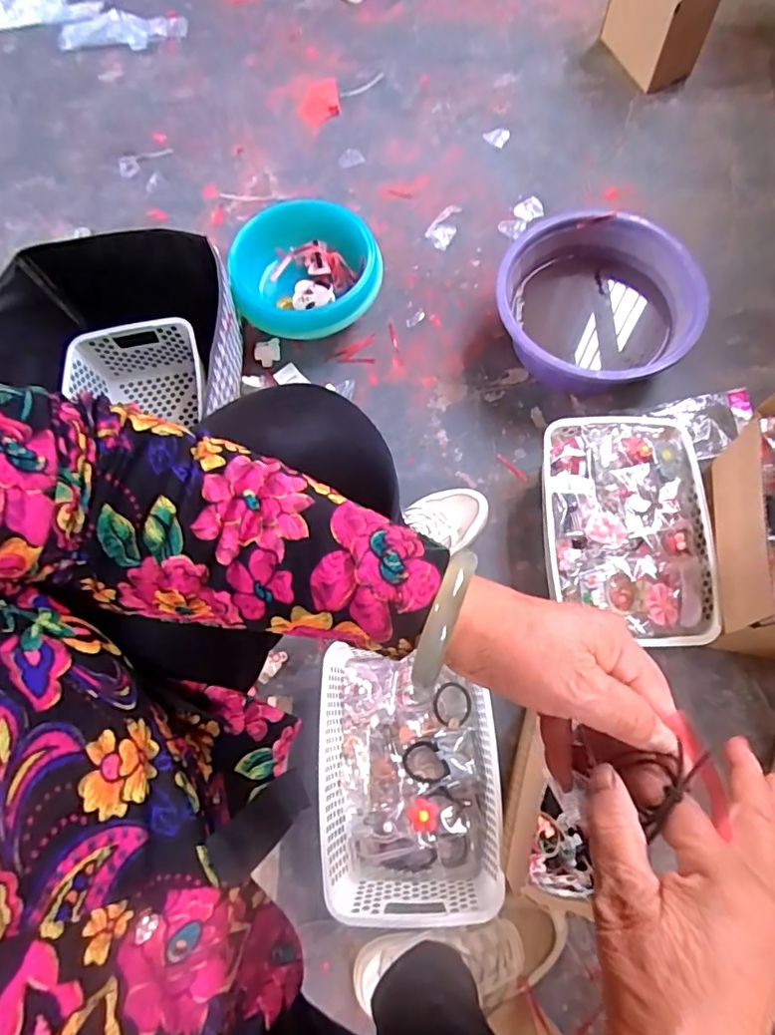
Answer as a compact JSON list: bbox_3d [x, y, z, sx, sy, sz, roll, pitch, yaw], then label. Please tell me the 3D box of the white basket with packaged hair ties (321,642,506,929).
[{"bbox_3d":[0.025,0.298,0.661,0.201,0.082,0.279,-2,74,1],"label":"white basket with packaged hair ties"}]

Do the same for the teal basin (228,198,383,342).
[{"bbox_3d":[-0.126,-0.382,0.886,0.221,0.115,0.208,0,74,1],"label":"teal basin"}]

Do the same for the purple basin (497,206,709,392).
[{"bbox_3d":[0.306,-0.311,0.839,0.279,0.112,0.266,0,74,1],"label":"purple basin"}]

